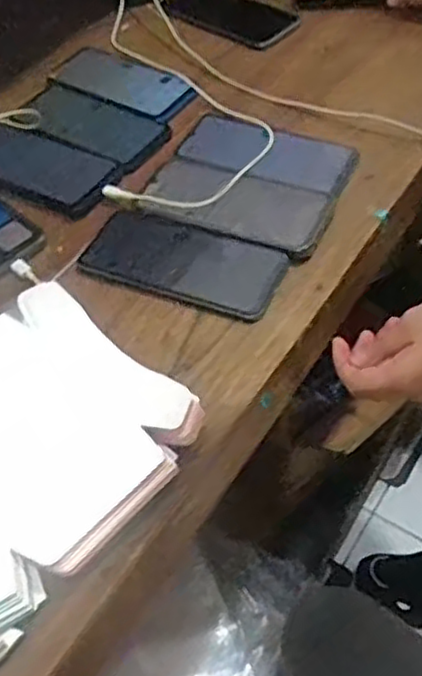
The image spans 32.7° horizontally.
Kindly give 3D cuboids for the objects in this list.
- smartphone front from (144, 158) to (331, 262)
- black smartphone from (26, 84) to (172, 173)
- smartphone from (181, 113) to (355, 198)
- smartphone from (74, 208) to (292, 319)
[{"bbox_3d":[0.022,-0.122,0.640,0.162,0.012,0.076,18,54,19],"label":"smartphone front"},{"bbox_3d":[-0.118,-0.217,0.731,0.156,0.007,0.079,25,57,24],"label":"black smartphone"},{"bbox_3d":[0.054,-0.180,0.687,0.164,0.015,0.075,20,55,20],"label":"smartphone"},{"bbox_3d":[-0.022,-0.066,0.597,0.161,0.008,0.078,15,53,17],"label":"smartphone"}]

